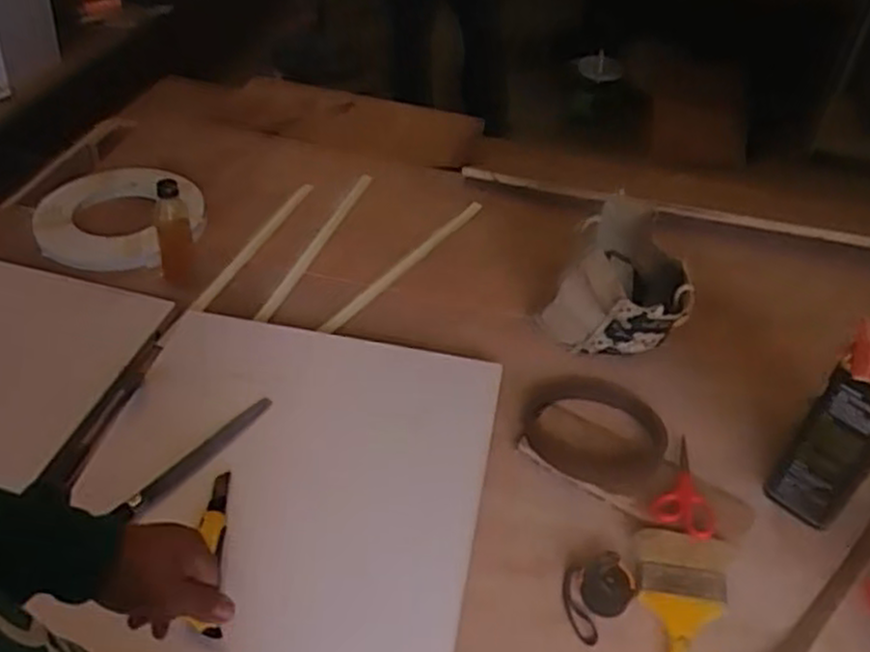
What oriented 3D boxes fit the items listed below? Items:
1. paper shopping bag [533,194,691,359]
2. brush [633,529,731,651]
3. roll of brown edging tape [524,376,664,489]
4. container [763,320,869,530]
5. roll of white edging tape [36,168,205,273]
[{"bbox_3d":[0.287,-0.063,1.169,0.208,0.162,0.189,21,45,19],"label":"paper shopping bag"},{"bbox_3d":[0.273,0.321,0.839,0.099,0.029,0.209,8,42,5],"label":"brush"},{"bbox_3d":[0.218,0.136,1.046,0.189,0.019,0.195,2,42,-2],"label":"roll of brown edging tape"},{"bbox_3d":[0.492,0.120,0.916,0.094,0.236,0.129,30,49,26],"label":"container"},{"bbox_3d":[-0.552,-0.196,1.343,0.272,0.053,0.265,2,42,-2],"label":"roll of white edging tape"}]

